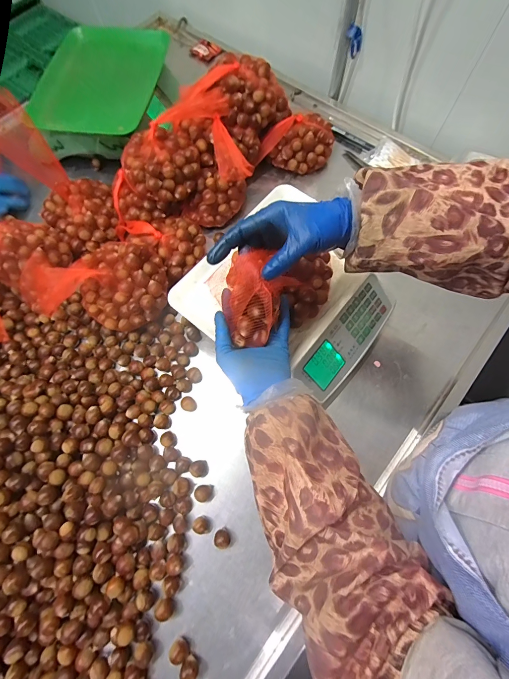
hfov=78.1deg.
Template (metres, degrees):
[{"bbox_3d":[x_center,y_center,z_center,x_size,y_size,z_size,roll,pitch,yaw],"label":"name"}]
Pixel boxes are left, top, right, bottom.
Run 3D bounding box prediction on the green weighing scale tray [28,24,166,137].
[{"bbox_3d":[-0.306,-0.513,0.615,0.224,0.041,0.283,10,71,5],"label":"green weighing scale tray"}]

